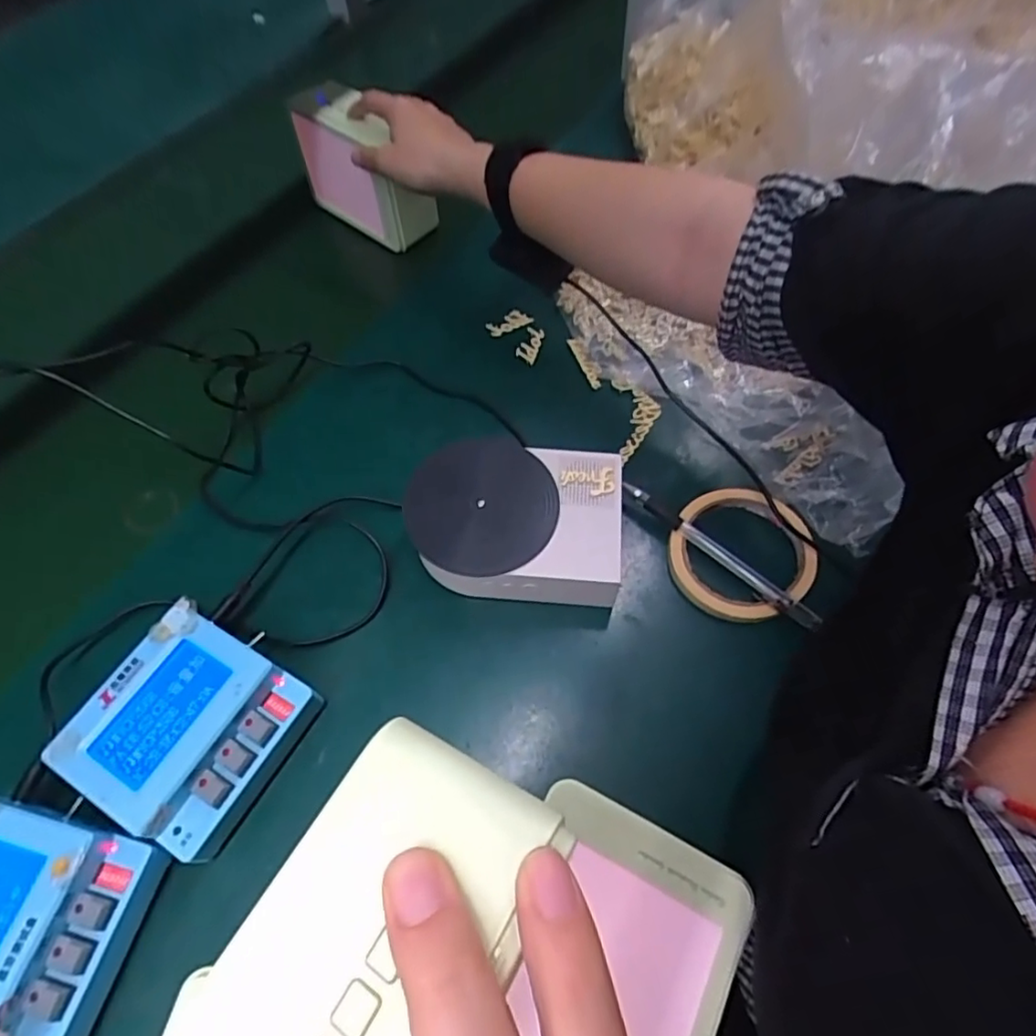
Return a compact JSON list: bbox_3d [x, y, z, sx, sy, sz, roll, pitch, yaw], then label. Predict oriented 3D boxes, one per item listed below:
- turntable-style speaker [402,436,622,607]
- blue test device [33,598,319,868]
[{"bbox_3d":[-0.002,0.004,0.400,0.133,0.047,0.105,3,60,5],"label":"turntable-style speaker"},{"bbox_3d":[-0.181,0.119,0.344,0.101,0.049,0.103,26,65,17],"label":"blue test device"}]

